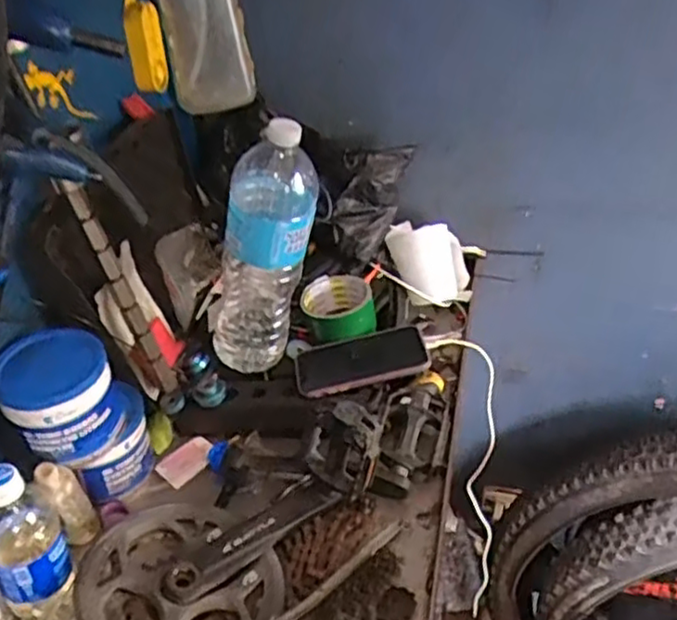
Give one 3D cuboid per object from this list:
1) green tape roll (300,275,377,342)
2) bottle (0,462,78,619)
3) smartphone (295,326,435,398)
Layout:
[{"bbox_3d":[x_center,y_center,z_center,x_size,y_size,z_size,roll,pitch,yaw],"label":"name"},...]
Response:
[{"bbox_3d":[0.000,-0.002,0.878,0.091,0.045,0.075,-4,35,0],"label":"green tape roll"},{"bbox_3d":[-0.276,0.204,0.617,0.065,0.162,0.061,-26,41,-28],"label":"bottle"},{"bbox_3d":[0.026,0.059,0.809,0.152,0.012,0.081,-15,35,9],"label":"smartphone"}]

